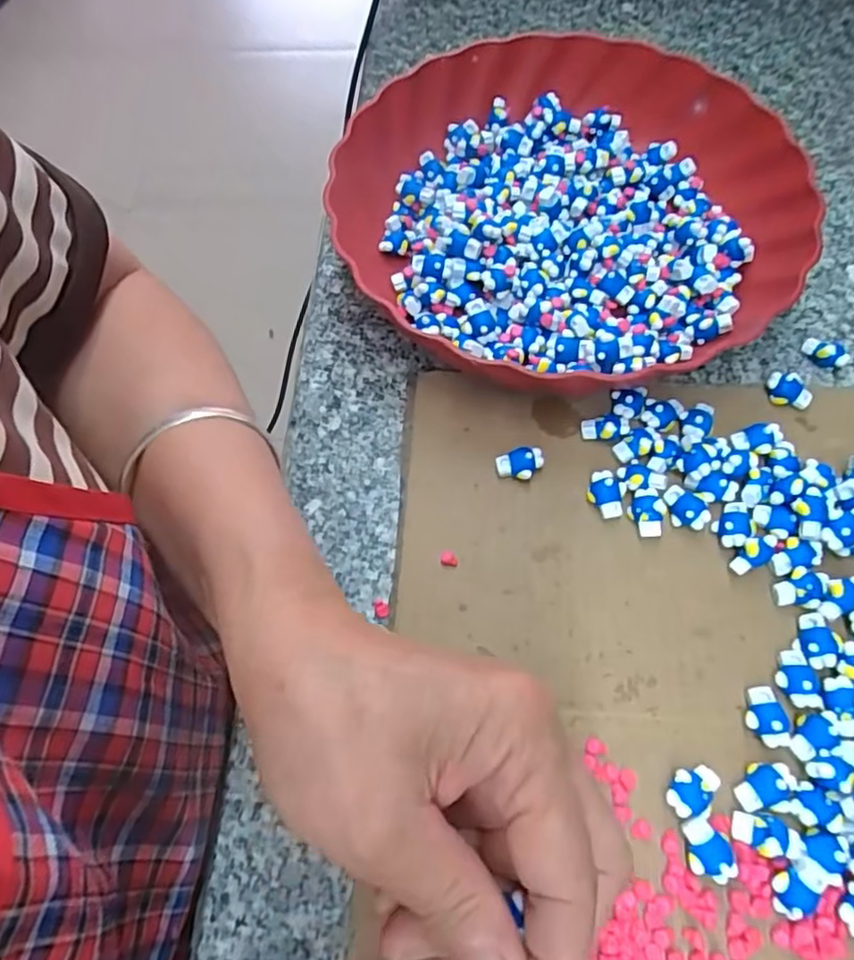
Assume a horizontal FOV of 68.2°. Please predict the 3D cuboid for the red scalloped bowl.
[{"bbox_3d":[0.076,-0.150,0.349,0.234,0.050,0.227,-1,64,1],"label":"red scalloped bowl"}]

